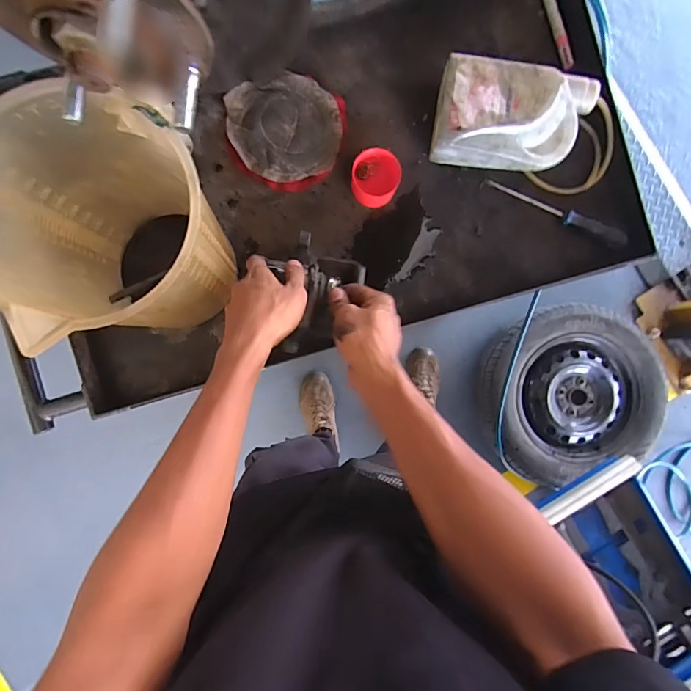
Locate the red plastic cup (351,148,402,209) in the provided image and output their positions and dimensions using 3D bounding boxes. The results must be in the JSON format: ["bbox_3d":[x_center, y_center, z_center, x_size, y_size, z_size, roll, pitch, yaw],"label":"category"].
[{"bbox_3d":[0.043,-0.240,0.617,0.067,0.046,0.066,0,90,-2],"label":"red plastic cup"}]

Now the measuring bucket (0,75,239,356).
[{"bbox_3d":[-0.226,-0.112,0.466,0.187,0.260,0.195,0,90,-2],"label":"measuring bucket"}]

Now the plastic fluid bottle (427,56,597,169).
[{"bbox_3d":[0.233,-0.319,0.600,0.204,0.056,0.129,9,90,-2],"label":"plastic fluid bottle"}]

